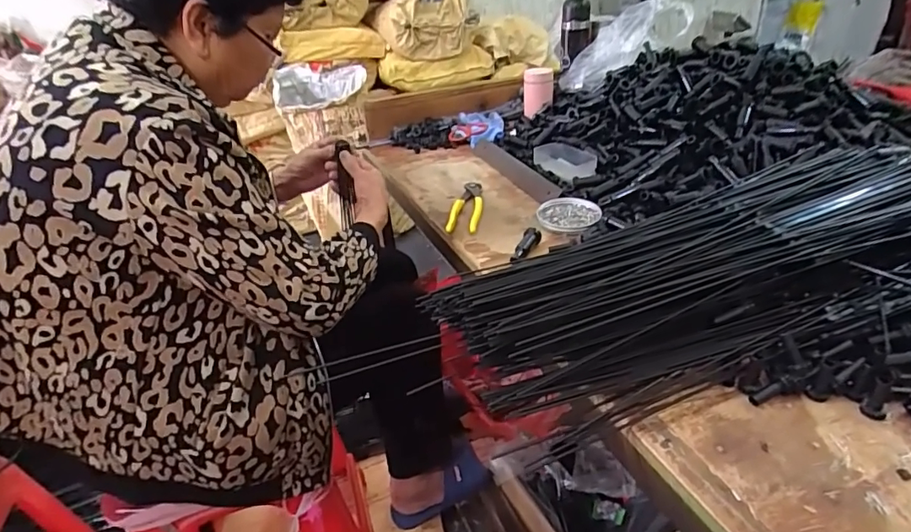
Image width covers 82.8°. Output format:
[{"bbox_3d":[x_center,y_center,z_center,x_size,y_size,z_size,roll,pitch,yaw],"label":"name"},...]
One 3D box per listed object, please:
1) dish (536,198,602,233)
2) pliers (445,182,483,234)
[{"bbox_3d":[0.167,-0.074,0.764,0.090,0.018,0.087,3,32,12],"label":"dish"},{"bbox_3d":[0.018,-0.095,0.817,0.046,0.017,0.160,2,31,10],"label":"pliers"}]

